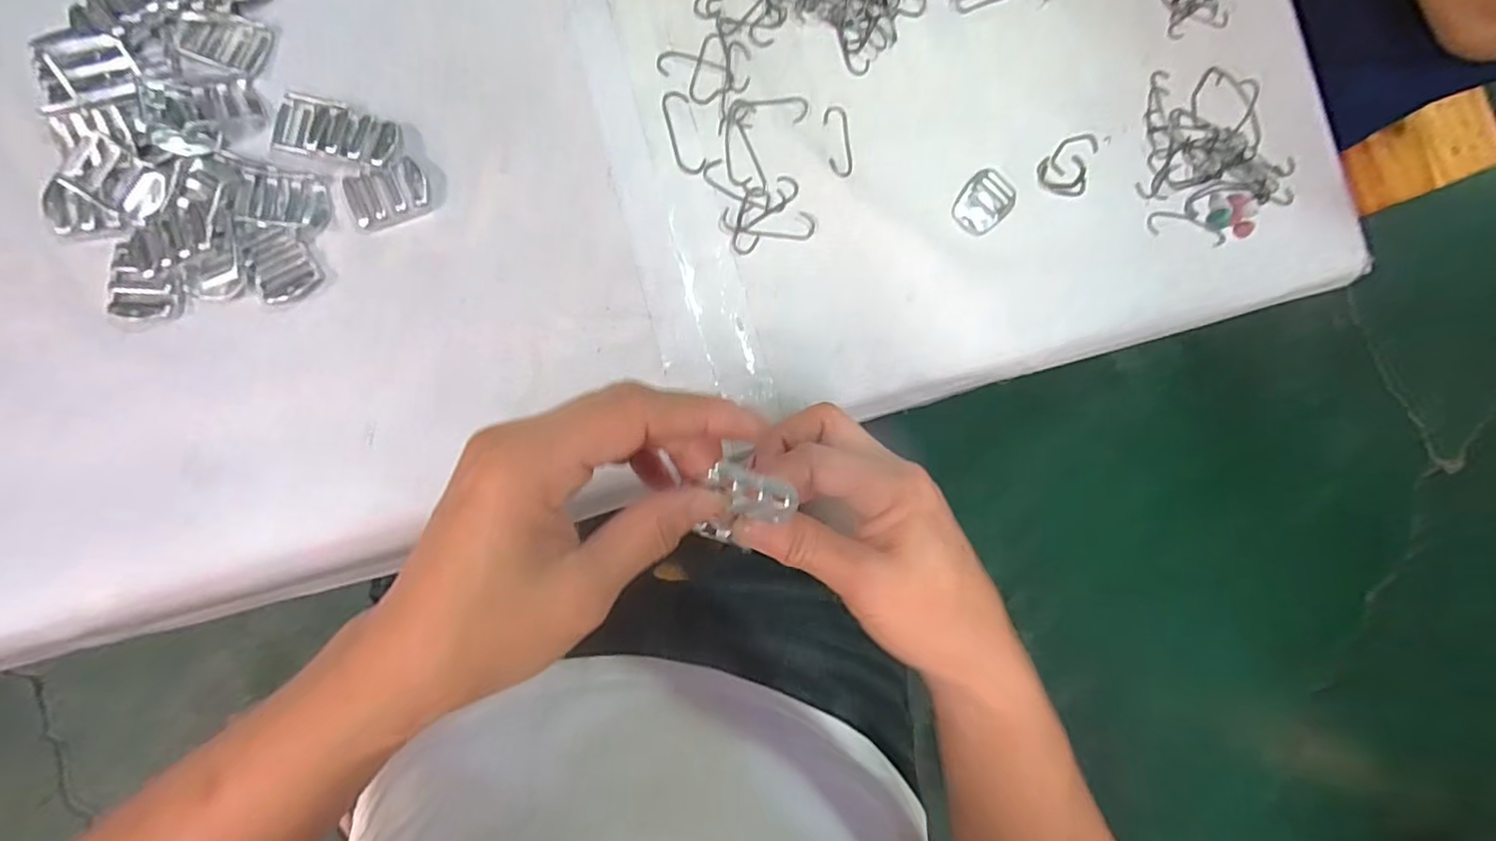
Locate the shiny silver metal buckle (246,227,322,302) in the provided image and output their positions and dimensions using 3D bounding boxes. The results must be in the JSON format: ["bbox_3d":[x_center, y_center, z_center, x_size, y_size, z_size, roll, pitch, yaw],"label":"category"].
[{"bbox_3d":[-0.234,-0.080,0.326,0.028,0.005,0.035,-21,89,-10],"label":"shiny silver metal buckle"}]

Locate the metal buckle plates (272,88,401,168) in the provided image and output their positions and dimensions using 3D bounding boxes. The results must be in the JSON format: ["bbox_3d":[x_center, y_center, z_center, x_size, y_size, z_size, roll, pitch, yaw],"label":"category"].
[{"bbox_3d":[-0.212,-0.150,0.333,0.061,0.010,0.032,11,85,-8],"label":"metal buckle plates"}]

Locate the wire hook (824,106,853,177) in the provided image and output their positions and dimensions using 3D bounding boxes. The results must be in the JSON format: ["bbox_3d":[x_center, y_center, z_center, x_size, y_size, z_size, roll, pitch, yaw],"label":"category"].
[{"bbox_3d":[0.054,-0.165,0.380,0.015,0.004,0.043,-6,87,-9],"label":"wire hook"}]

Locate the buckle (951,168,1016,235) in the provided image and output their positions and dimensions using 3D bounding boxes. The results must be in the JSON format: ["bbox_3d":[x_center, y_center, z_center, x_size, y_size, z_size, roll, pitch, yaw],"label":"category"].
[{"bbox_3d":[0.143,-0.133,0.394,0.030,0.004,0.042,45,81,-4],"label":"buckle"}]

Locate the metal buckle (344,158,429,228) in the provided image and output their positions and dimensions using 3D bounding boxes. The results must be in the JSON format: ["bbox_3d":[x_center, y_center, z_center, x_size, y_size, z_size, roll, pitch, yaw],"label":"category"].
[{"bbox_3d":[-0.187,-0.118,0.336,0.040,0.007,0.025,-25,90,-10],"label":"metal buckle"}]

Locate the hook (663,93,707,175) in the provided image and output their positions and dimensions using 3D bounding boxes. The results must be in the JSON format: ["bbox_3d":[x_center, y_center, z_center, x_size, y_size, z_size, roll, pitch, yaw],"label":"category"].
[{"bbox_3d":[-0.036,-0.163,0.366,0.016,0.004,0.049,-16,89,-9],"label":"hook"}]

